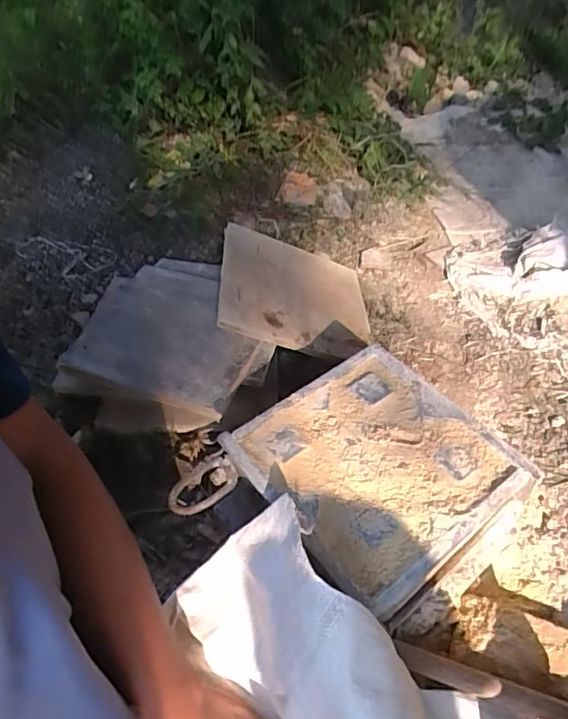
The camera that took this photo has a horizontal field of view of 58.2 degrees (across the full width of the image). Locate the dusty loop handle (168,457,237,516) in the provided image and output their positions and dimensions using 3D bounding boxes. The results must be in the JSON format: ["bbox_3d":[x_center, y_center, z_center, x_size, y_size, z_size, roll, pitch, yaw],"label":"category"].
[{"bbox_3d":[-0.091,0.140,0.565,0.078,0.016,0.045,-37,71,-18],"label":"dusty loop handle"}]

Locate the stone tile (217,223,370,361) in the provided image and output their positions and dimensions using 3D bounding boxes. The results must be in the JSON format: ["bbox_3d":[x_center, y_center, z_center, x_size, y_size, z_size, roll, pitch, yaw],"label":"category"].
[{"bbox_3d":[0.019,-0.108,0.812,0.242,0.016,0.243,16,46,-18],"label":"stone tile"}]

